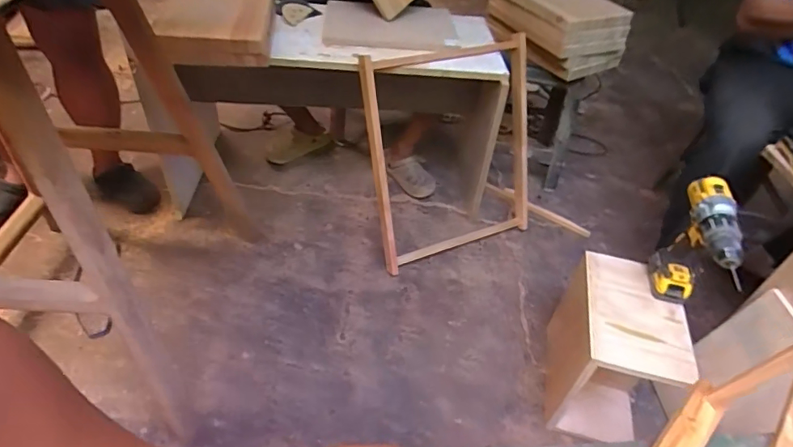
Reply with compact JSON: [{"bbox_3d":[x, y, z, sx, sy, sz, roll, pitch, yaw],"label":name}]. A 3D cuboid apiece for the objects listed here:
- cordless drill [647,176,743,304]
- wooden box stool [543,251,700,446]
[{"bbox_3d":[0.563,0.066,0.885,0.074,0.230,0.217,11,43,5],"label":"cordless drill"},{"bbox_3d":[0.474,0.265,1.065,0.190,0.310,0.340,13,43,7],"label":"wooden box stool"}]

